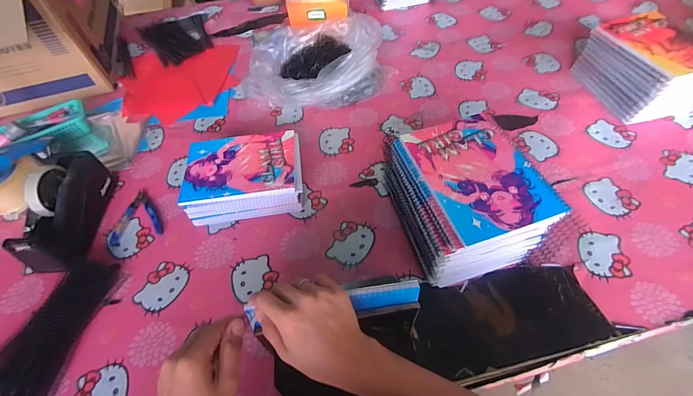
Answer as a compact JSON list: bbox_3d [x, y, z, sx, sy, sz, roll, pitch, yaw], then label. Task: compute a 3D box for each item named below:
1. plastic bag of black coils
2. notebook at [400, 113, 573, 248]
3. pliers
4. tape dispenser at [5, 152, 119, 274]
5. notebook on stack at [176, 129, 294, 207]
[{"bbox_3d":[-0.073,-0.313,0.795,0.288,0.118,0.251,25,60,19],"label":"plastic bag of black coils"},{"bbox_3d":[0.178,-0.038,0.470,0.144,0.006,0.192,-16,56,-8],"label":"notebook"},{"bbox_3d":[-0.388,0.033,0.637,0.083,0.007,0.107,-19,56,-9],"label":"pliers"},{"bbox_3d":[-0.496,0.019,0.599,0.092,0.108,0.205,-3,55,1],"label":"tape dispenser"},{"bbox_3d":[-0.190,-0.060,0.615,0.194,0.010,0.145,-8,55,-2],"label":"notebook on stack"}]

